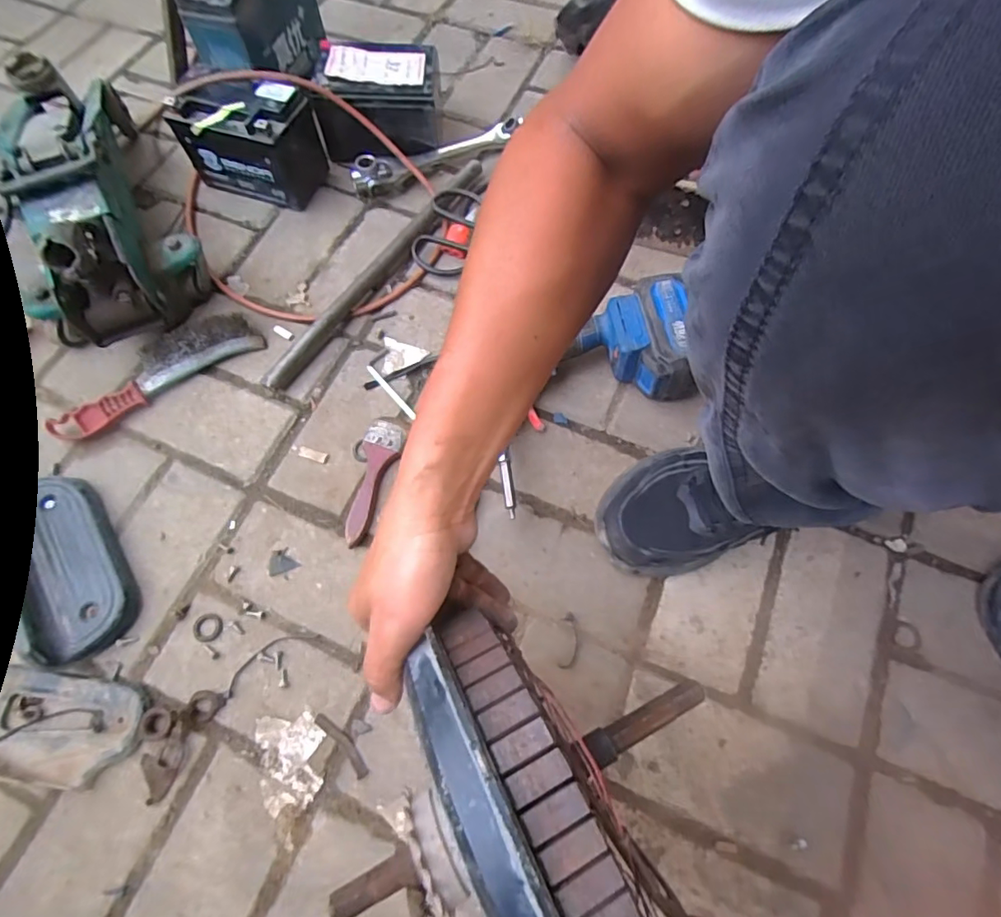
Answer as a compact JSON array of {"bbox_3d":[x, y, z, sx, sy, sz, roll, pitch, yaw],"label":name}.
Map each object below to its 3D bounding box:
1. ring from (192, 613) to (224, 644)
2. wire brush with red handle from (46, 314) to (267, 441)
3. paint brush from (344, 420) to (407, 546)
[{"bbox_3d":[-0.268,0.155,0.486,0.026,0.004,0.025,0,67,0],"label":"ring"},{"bbox_3d":[-0.374,-0.092,0.573,0.223,0.037,0.046,-33,70,-12],"label":"wire brush with red handle"},{"bbox_3d":[-0.131,0.021,0.531,0.039,0.019,0.132,16,68,7],"label":"paint brush"}]

